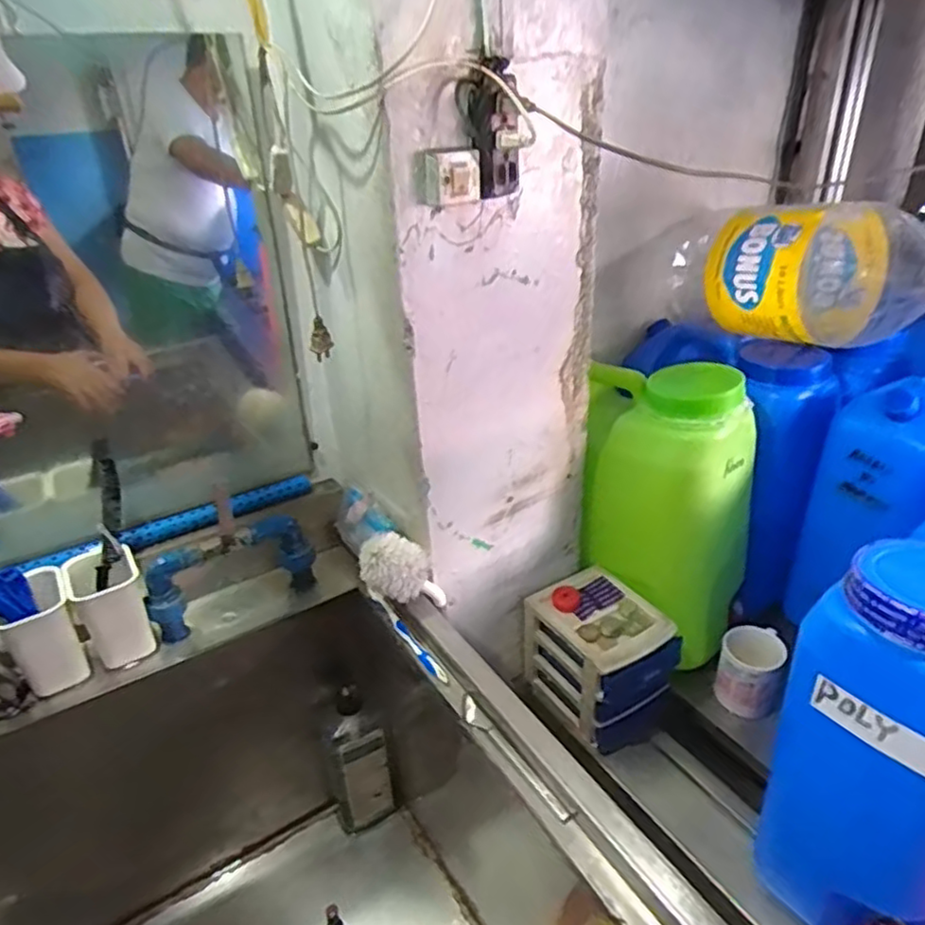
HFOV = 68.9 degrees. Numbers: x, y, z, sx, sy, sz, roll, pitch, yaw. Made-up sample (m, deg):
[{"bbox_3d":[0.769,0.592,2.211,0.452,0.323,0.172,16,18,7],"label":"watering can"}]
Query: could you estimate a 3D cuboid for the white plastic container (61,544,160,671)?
[{"bbox_3d":[-0.410,0.169,0.794,0.068,0.116,0.087,-20,33,-27],"label":"white plastic container"}]

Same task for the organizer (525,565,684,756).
[{"bbox_3d":[0.189,0.269,0.935,0.137,0.150,0.177,-20,34,-27],"label":"organizer"}]

